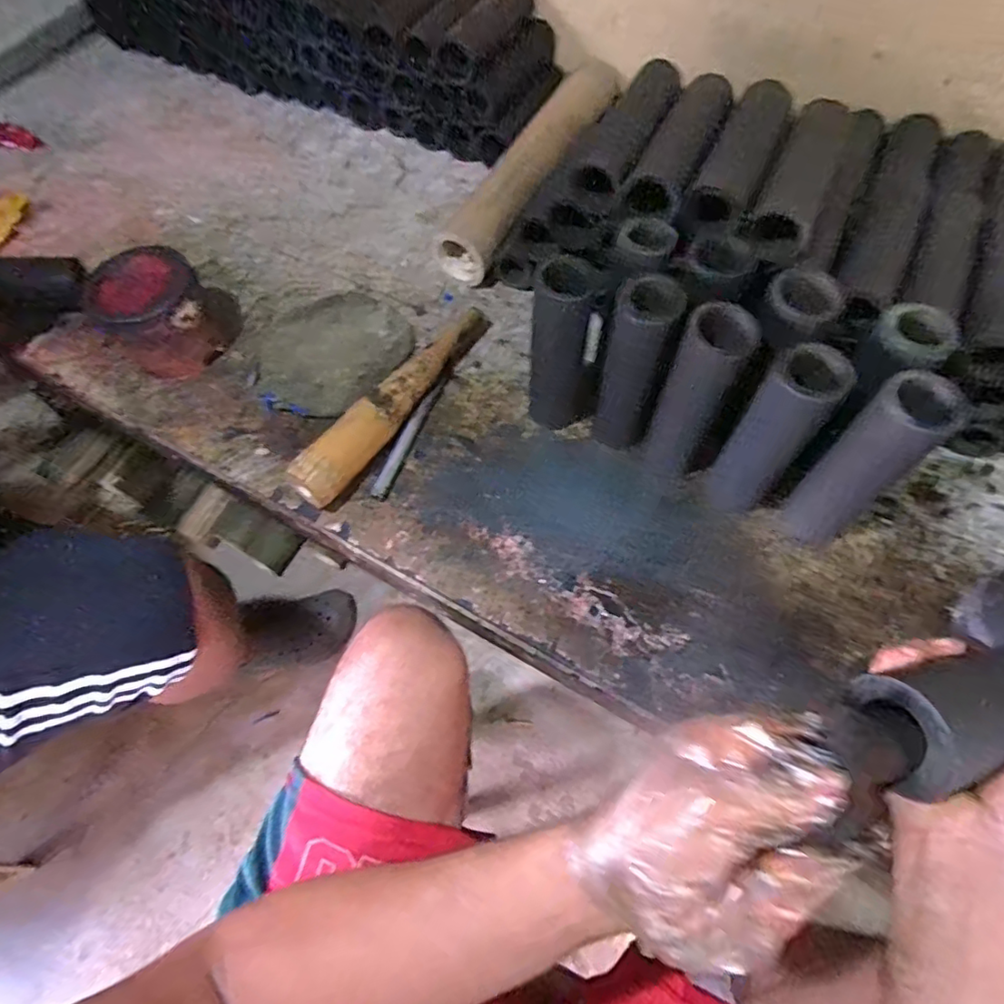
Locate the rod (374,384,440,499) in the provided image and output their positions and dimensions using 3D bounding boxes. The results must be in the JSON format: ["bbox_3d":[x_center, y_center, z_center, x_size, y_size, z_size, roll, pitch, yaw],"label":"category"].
[{"bbox_3d":[-0.096,-0.064,0.592,0.014,0.017,0.143,18,63,11],"label":"rod"}]

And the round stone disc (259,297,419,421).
[{"bbox_3d":[-0.188,-0.169,0.644,0.148,0.016,0.172,36,67,19],"label":"round stone disc"}]

